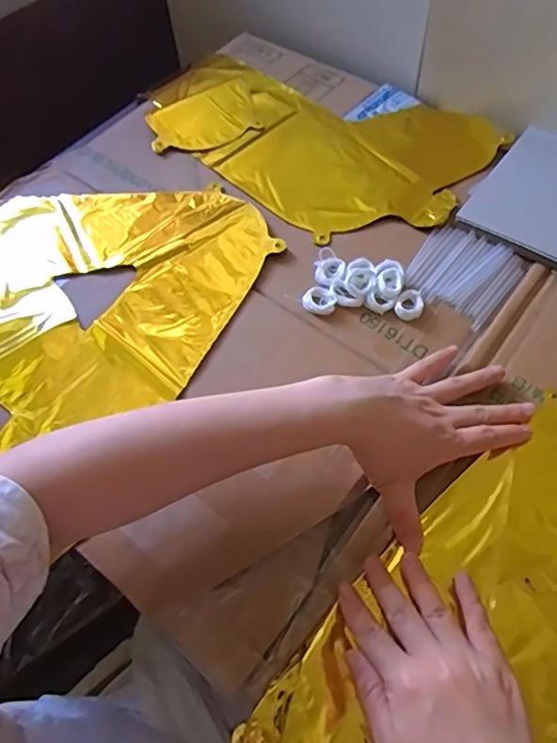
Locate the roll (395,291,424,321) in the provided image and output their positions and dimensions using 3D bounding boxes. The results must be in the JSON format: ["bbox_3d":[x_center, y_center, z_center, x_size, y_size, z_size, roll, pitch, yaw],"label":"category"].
[{"bbox_3d":[0.111,-0.057,0.467,0.023,0.006,0.028,13,61,10],"label":"roll"}]

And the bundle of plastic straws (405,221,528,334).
[{"bbox_3d":[0.166,-0.089,0.497,0.086,0.004,0.093,30,65,19],"label":"bundle of plastic straws"}]

